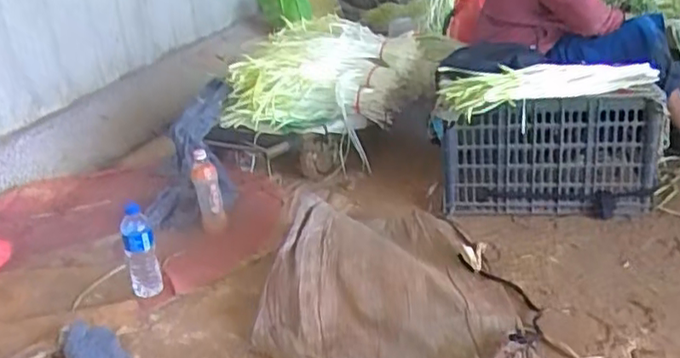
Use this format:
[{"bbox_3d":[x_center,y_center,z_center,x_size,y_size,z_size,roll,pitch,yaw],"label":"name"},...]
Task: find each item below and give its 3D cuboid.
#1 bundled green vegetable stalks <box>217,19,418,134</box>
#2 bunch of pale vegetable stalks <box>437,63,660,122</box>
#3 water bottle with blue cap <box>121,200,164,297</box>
[{"bbox_3d":[-0.049,-0.260,1.764,0.549,0.291,0.185,-1,24,13],"label":"bundled green vegetable stalks"},{"bbox_3d":[0.493,-0.230,1.514,0.523,0.083,0.095,-10,23,-9],"label":"bunch of pale vegetable stalks"},{"bbox_3d":[-0.428,0.155,1.369,0.066,0.188,0.070,-13,24,-18],"label":"water bottle with blue cap"}]

